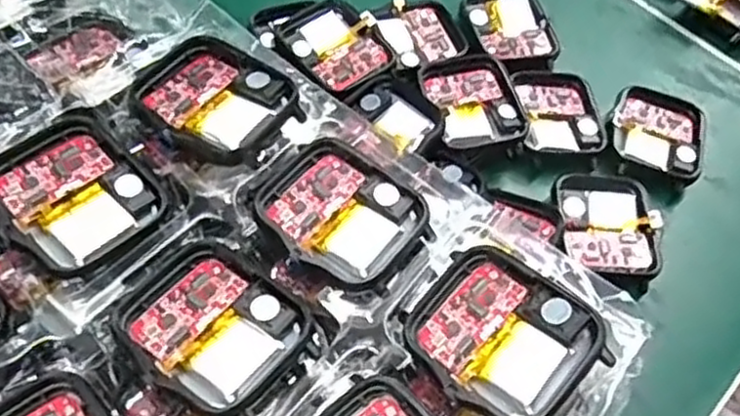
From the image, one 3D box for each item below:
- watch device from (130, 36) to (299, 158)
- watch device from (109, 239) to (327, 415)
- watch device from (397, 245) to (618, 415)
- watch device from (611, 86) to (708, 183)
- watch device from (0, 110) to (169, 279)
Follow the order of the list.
[{"bbox_3d":[-0.047,-0.032,0.219,0.044,0.009,0.036,36,59,15],"label":"watch device"},{"bbox_3d":[-0.039,0.029,0.183,0.045,0.006,0.037,39,60,17],"label":"watch device"},{"bbox_3d":[0.033,0.032,0.183,0.045,0.013,0.037,42,61,19],"label":"watch device"},{"bbox_3d":[0.118,-0.030,0.302,0.038,0.012,0.042,17,60,5],"label":"watch device"},{"bbox_3d":[-0.081,-0.005,0.200,0.042,0.009,0.037,41,60,19],"label":"watch device"}]

